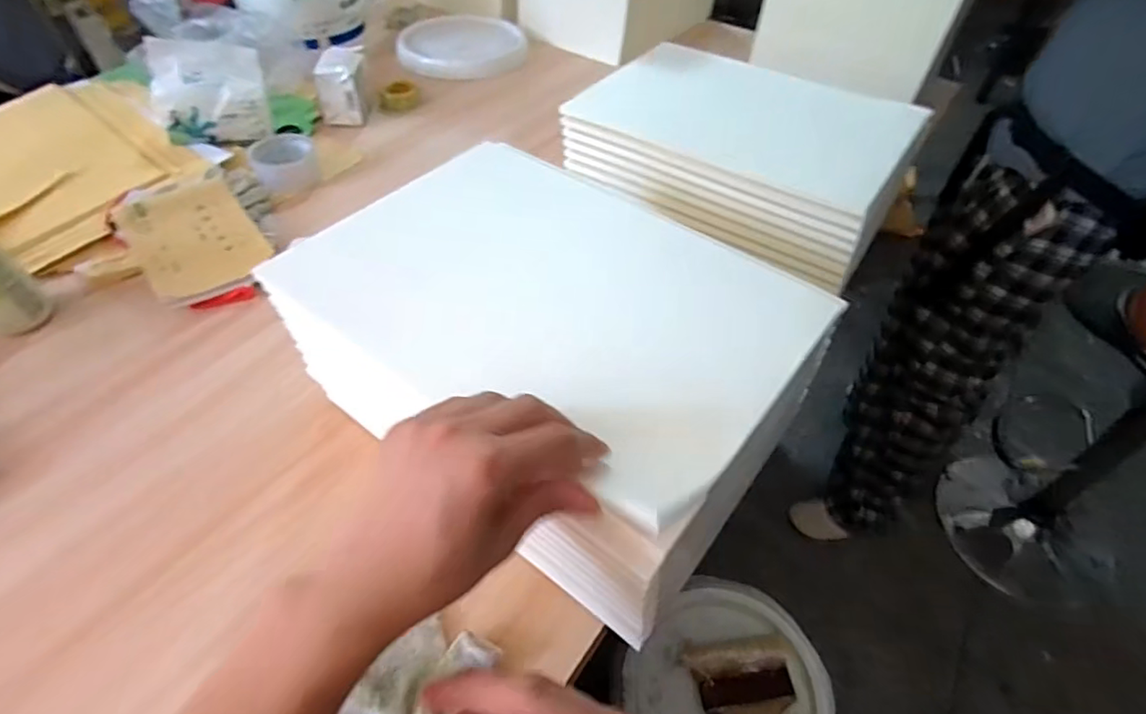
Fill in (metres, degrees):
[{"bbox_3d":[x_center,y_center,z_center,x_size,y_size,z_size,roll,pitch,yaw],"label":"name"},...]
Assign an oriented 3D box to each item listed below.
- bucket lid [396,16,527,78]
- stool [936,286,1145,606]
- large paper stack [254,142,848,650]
[{"bbox_3d":[-0.217,-0.609,1.128,0.242,0.036,0.242,1,48,-1],"label":"bucket lid"},{"bbox_3d":[1.097,0.198,1.159,0.443,0.574,0.380,-22,53,-21],"label":"stool"},{"bbox_3d":[-0.017,0.008,0.525,0.383,0.223,0.249,30,54,20],"label":"large paper stack"}]

